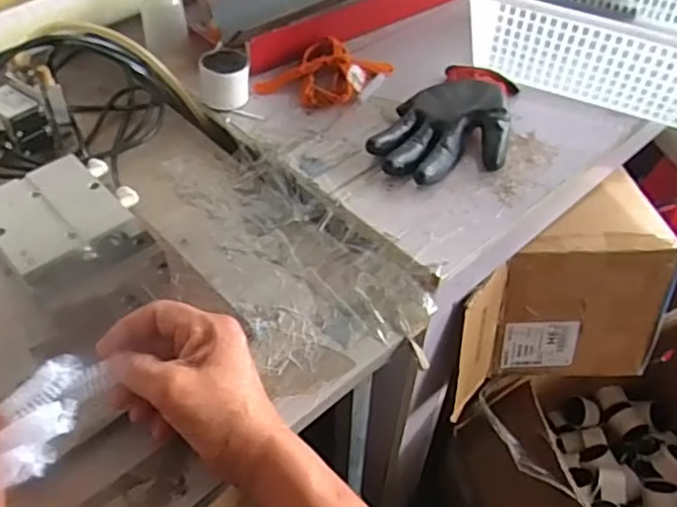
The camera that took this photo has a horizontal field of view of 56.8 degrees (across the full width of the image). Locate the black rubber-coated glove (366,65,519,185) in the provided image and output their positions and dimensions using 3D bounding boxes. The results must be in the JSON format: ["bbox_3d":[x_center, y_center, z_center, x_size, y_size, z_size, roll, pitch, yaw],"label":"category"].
[{"bbox_3d":[0.123,-0.138,0.646,0.116,0.026,0.206,22,51,17],"label":"black rubber-coated glove"}]

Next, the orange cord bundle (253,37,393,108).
[{"bbox_3d":[-0.015,-0.201,0.691,0.100,0.027,0.116,30,54,23],"label":"orange cord bundle"}]

